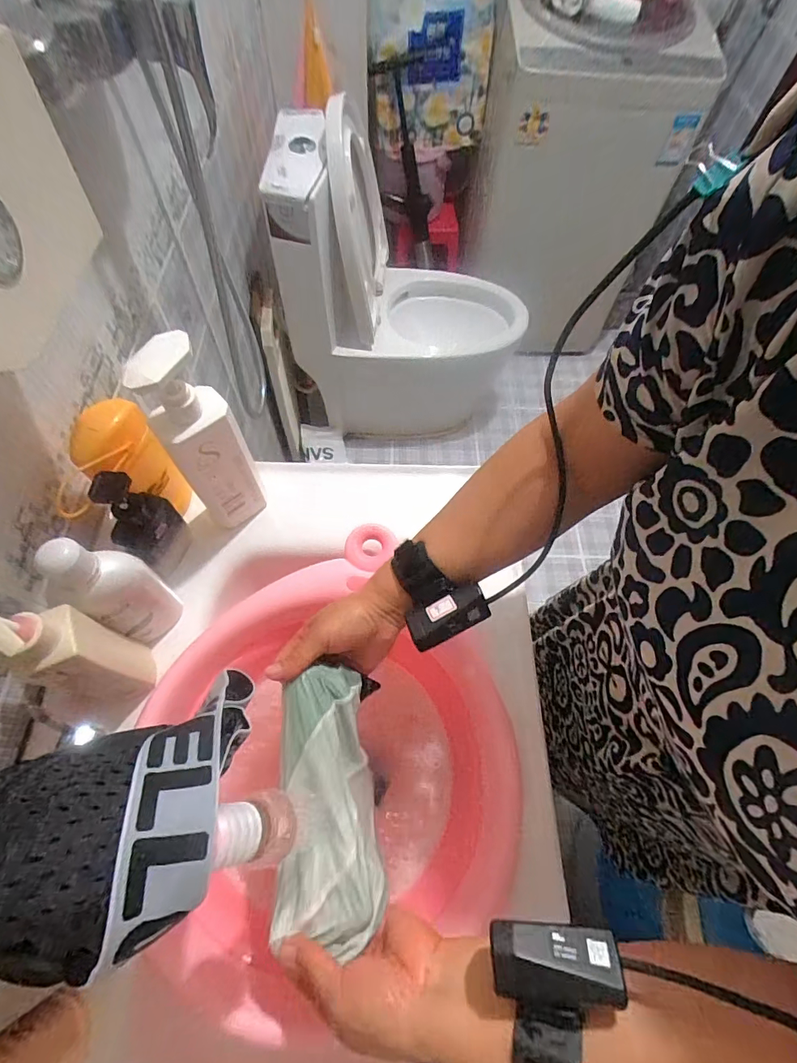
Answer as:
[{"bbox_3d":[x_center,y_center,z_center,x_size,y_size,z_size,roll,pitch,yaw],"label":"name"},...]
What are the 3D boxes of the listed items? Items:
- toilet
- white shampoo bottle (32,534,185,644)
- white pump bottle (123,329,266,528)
[{"bbox_3d":[0.023,-0.656,1.359,0.661,0.799,0.398,-1,61,-4],"label":"toilet"},{"bbox_3d":[-0.272,0.052,0.434,0.048,0.174,0.064,23,62,16],"label":"white shampoo bottle"},{"bbox_3d":[-0.195,-0.085,0.469,0.071,0.239,0.040,-39,70,-22],"label":"white pump bottle"}]

